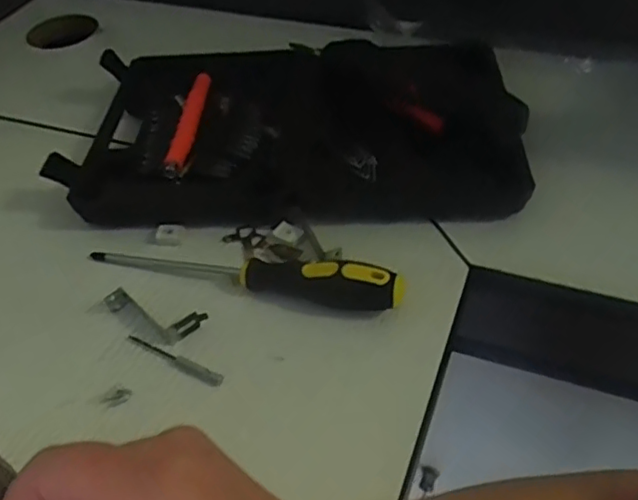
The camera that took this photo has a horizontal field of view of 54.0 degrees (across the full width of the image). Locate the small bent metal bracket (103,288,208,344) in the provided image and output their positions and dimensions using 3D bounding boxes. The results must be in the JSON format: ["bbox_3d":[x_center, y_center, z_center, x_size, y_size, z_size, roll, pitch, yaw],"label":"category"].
[{"bbox_3d":[-0.109,0.043,0.403,0.068,0.015,0.021,12,48,15],"label":"small bent metal bracket"}]

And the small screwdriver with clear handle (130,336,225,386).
[{"bbox_3d":[-0.090,0.067,0.386,0.072,0.006,0.010,20,51,22],"label":"small screwdriver with clear handle"}]

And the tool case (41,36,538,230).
[{"bbox_3d":[-0.021,-0.112,0.513,0.353,0.060,0.220,2,47,7],"label":"tool case"}]

